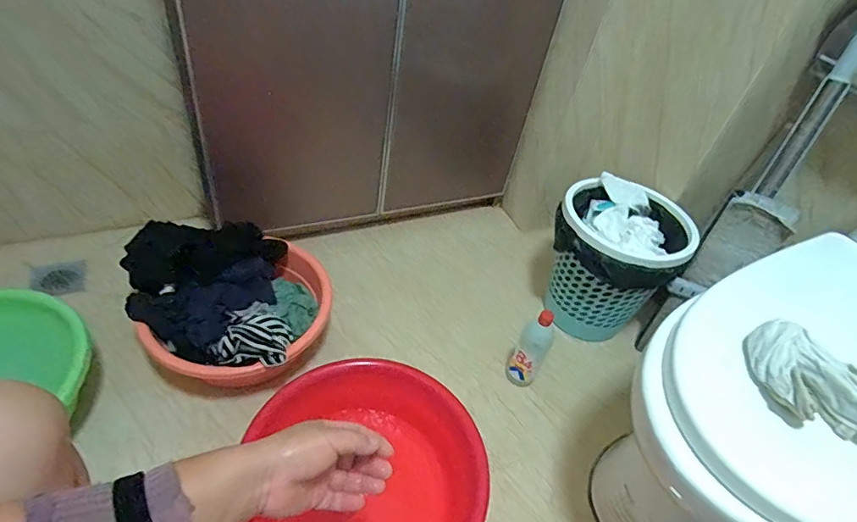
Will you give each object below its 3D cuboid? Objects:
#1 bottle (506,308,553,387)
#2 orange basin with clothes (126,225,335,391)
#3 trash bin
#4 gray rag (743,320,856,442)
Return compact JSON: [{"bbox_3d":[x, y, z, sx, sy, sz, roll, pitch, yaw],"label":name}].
[{"bbox_3d":[0.199,0.173,0.931,0.063,0.186,0.054,27,47,18],"label":"bottle"},{"bbox_3d":[-0.368,0.084,0.903,0.329,0.173,0.310,6,44,-6],"label":"orange basin with clothes"},{"bbox_3d":[0.383,0.008,1.045,0.255,0.273,0.231,15,44,4],"label":"trash bin"},{"bbox_3d":[0.406,0.126,0.510,0.078,0.054,0.145,-5,46,-17],"label":"gray rag"}]

